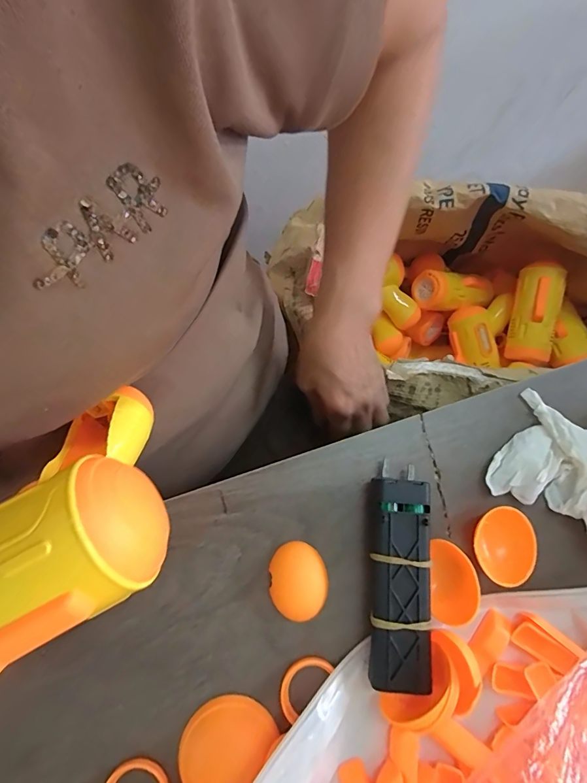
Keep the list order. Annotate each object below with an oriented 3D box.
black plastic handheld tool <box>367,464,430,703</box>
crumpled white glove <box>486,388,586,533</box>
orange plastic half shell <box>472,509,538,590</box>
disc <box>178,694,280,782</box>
[{"bbox_3d":[0.060,0.105,0.230,0.031,0.023,0.115,3,74,1],"label":"black plastic handheld tool"},{"bbox_3d":[0.164,0.044,0.248,0.064,0.021,0.068,32,77,9],"label":"crumpled white glove"},{"bbox_3d":[0.125,0.092,0.238,0.033,0.015,0.041,11,75,3],"label":"orange plastic half shell"},{"bbox_3d":[-0.038,0.191,0.214,0.042,0.009,0.049,36,78,10],"label":"disc"}]

